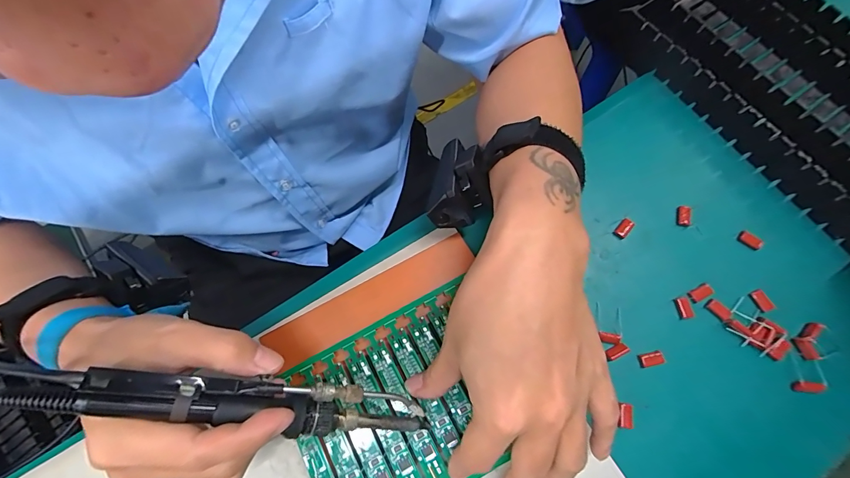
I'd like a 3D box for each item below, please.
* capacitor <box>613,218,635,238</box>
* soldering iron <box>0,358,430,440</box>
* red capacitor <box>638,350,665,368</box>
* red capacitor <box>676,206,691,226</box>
[{"bbox_3d":[0.158,-0.009,0.301,0.009,0.009,0.014,42,79,12],"label":"capacitor"},{"bbox_3d":[-0.097,0.089,0.208,0.216,0.019,0.027,15,75,-22],"label":"soldering iron"},{"bbox_3d":[0.163,0.086,0.273,0.017,0.005,0.010,-13,74,-2],"label":"red capacitor"},{"bbox_3d":[0.206,-0.019,0.302,0.009,0.007,0.016,2,74,3],"label":"red capacitor"}]

